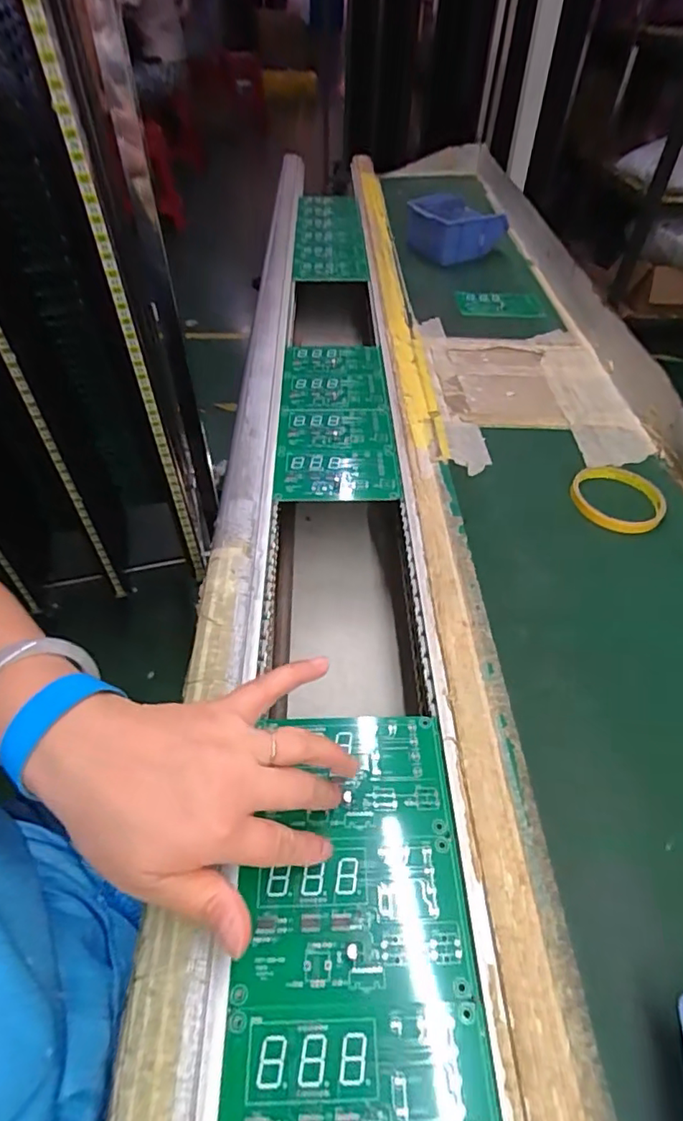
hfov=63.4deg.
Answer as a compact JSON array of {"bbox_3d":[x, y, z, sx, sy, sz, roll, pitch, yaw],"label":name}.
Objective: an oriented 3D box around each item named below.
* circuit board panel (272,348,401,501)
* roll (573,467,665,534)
[{"bbox_3d":[-0.008,-0.171,0.629,0.120,0.009,0.301,-1,45,-1],"label":"circuit board panel"},{"bbox_3d":[0.257,-0.059,0.518,0.082,0.013,0.087,1,46,-1],"label":"roll"}]

